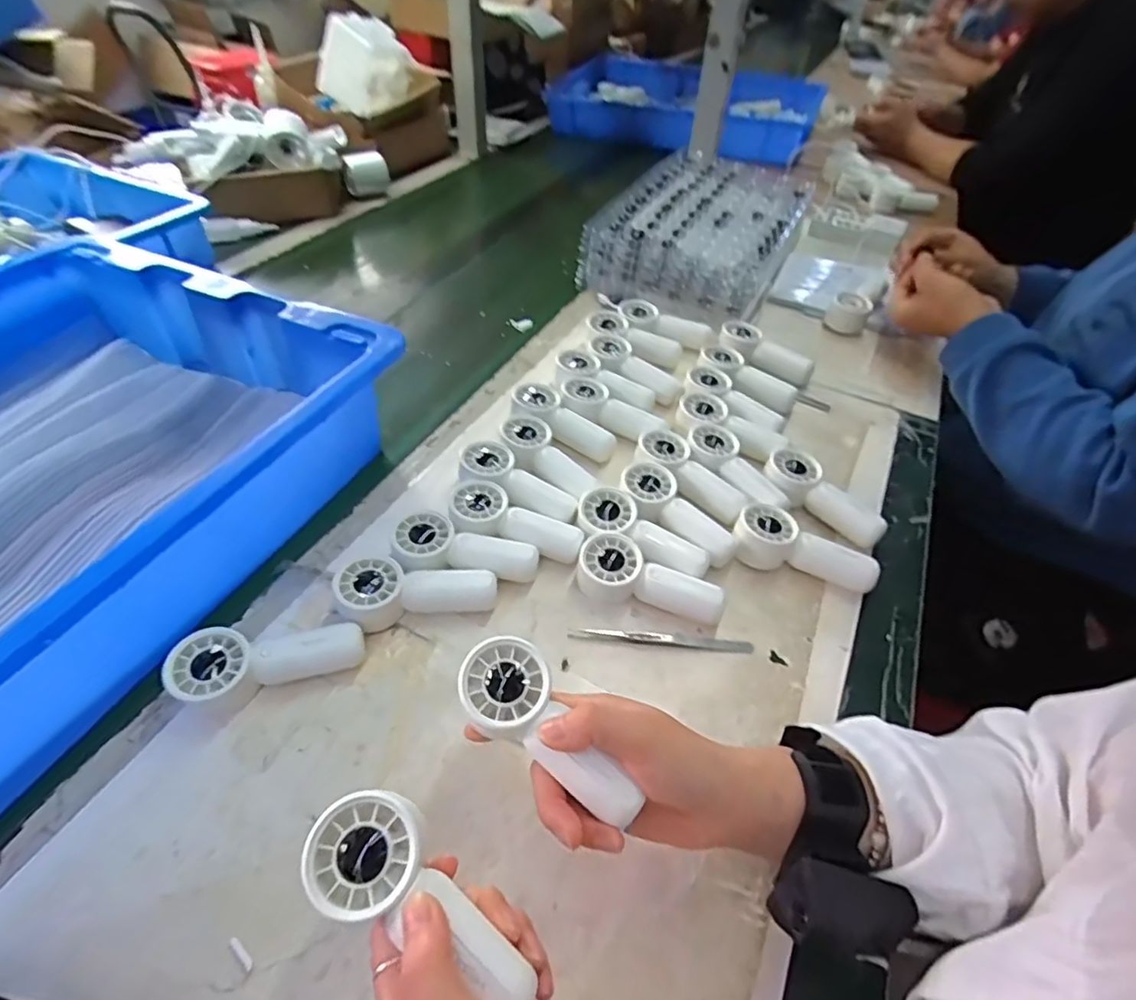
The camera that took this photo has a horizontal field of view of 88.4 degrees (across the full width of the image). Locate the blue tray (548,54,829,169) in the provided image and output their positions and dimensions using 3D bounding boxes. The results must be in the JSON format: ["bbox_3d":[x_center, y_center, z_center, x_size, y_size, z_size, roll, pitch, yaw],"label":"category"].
[{"bbox_3d":[0.264,-0.886,1.305,0.567,0.079,0.417,19,48,13],"label":"blue tray"}]

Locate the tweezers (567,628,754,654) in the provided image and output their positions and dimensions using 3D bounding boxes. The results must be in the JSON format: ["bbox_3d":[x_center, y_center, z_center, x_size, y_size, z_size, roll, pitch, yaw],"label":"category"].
[{"bbox_3d":[0.068,0.099,0.422,0.131,0.007,0.013,5,46,1],"label":"tweezers"}]

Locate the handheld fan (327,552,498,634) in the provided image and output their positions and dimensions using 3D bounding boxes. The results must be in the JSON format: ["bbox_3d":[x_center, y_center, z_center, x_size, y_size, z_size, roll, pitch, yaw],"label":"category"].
[{"bbox_3d":[-0.109,0.062,0.422,0.106,0.034,0.045,-11,48,-14],"label":"handheld fan"}]

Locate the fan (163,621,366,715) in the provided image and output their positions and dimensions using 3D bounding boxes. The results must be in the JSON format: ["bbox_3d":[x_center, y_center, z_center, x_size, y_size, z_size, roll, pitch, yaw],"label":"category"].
[{"bbox_3d":[-0.190,0.105,0.376,0.109,0.036,0.041,-8,48,-12],"label":"fan"}]

